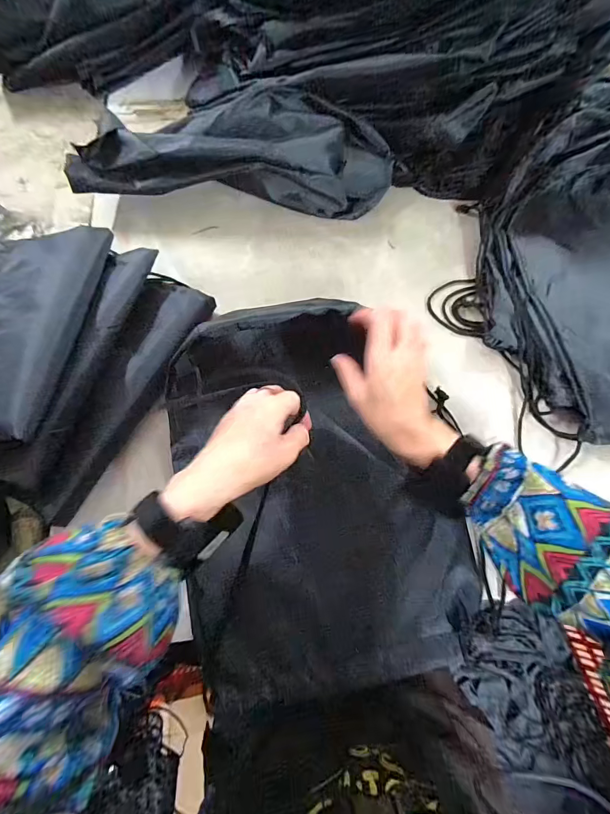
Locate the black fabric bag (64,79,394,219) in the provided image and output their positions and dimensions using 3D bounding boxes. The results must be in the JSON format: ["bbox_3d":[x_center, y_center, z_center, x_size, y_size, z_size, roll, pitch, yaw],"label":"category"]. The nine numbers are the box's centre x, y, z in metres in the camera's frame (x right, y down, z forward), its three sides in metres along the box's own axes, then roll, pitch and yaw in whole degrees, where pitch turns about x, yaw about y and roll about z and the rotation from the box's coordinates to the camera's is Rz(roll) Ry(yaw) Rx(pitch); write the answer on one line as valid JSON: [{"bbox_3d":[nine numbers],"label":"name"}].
[{"bbox_3d":[-0.091,-0.375,0.533,0.435,0.099,0.175,1,69,-1],"label":"black fabric bag"}]

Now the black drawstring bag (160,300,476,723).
[{"bbox_3d":[0.004,0.071,0.373,0.266,0.070,0.376,-12,70,-6],"label":"black drawstring bag"}]

